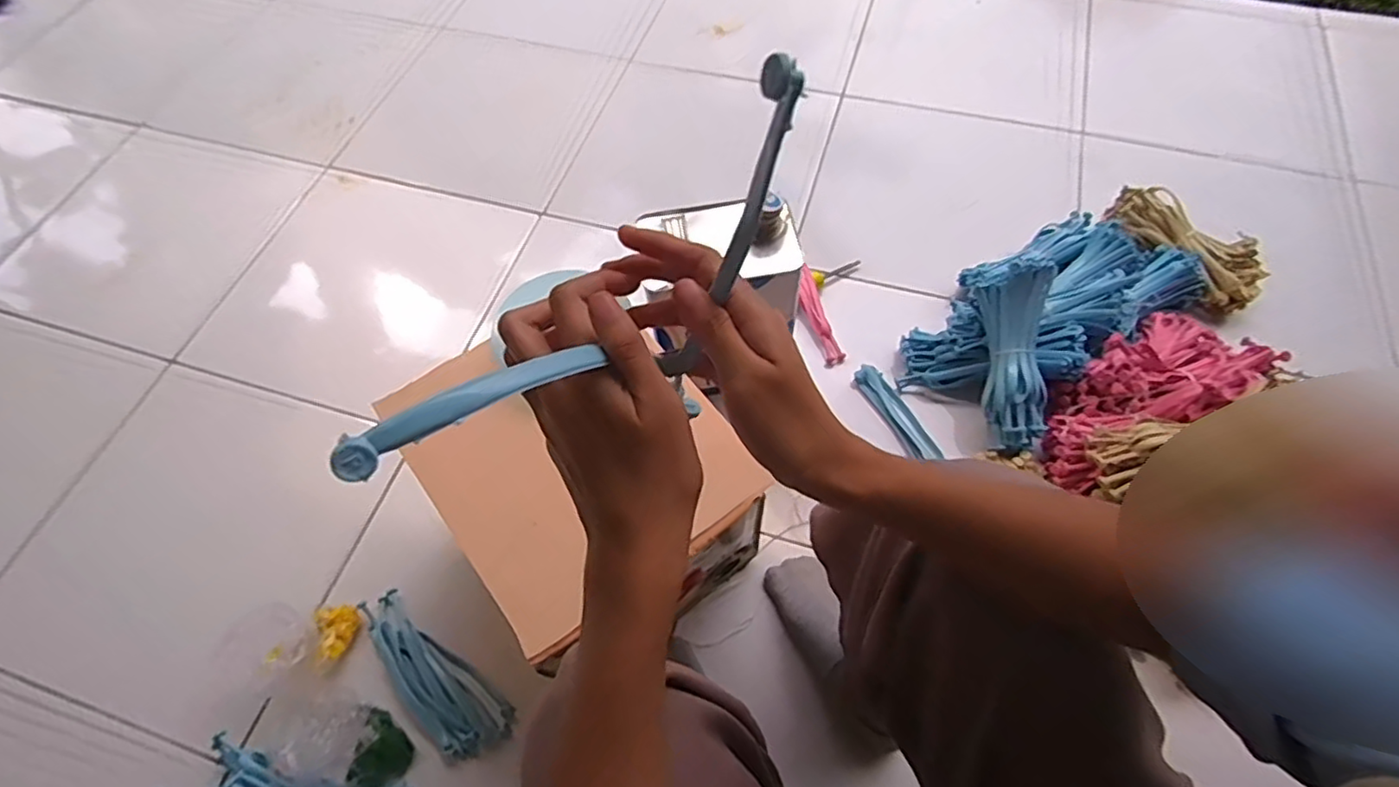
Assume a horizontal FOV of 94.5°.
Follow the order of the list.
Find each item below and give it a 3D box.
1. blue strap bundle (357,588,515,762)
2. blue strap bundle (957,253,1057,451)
[{"bbox_3d":[-0.296,0.302,0.702,0.208,0.025,0.071,37,69,20],"label":"blue strap bundle"},{"bbox_3d":[0.376,-0.048,0.767,0.083,0.060,0.225,-3,92,-3],"label":"blue strap bundle"}]

